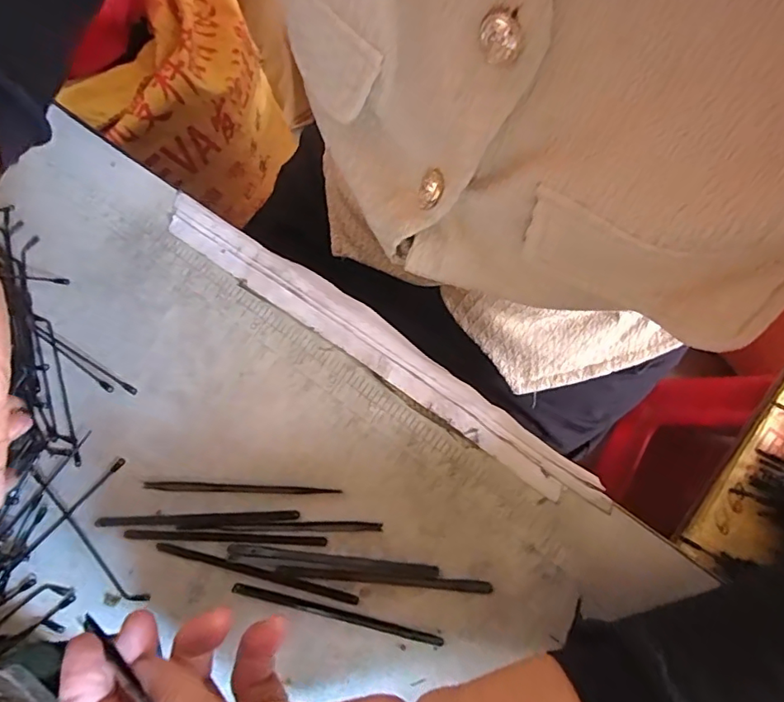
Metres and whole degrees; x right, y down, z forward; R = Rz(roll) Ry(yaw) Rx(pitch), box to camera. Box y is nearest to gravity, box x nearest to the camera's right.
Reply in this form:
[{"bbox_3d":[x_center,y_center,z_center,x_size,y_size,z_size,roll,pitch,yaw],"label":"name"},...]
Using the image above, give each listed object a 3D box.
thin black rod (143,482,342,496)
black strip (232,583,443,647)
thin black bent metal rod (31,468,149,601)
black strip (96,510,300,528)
[{"bbox_3d":[-0.074,0.068,0.260,0.096,0.009,0.005,0,79,5],"label":"thin black rod"},{"bbox_3d":[-0.026,0.122,0.244,0.097,0.006,0.006,12,80,7],"label":"black strip"},{"bbox_3d":[-0.150,0.091,0.260,0.086,0.004,0.008,42,85,11],"label":"thin black bent metal rod"},{"bbox_3d":[-0.095,0.082,0.257,0.097,0.009,0.006,-4,78,4],"label":"black strip"}]

